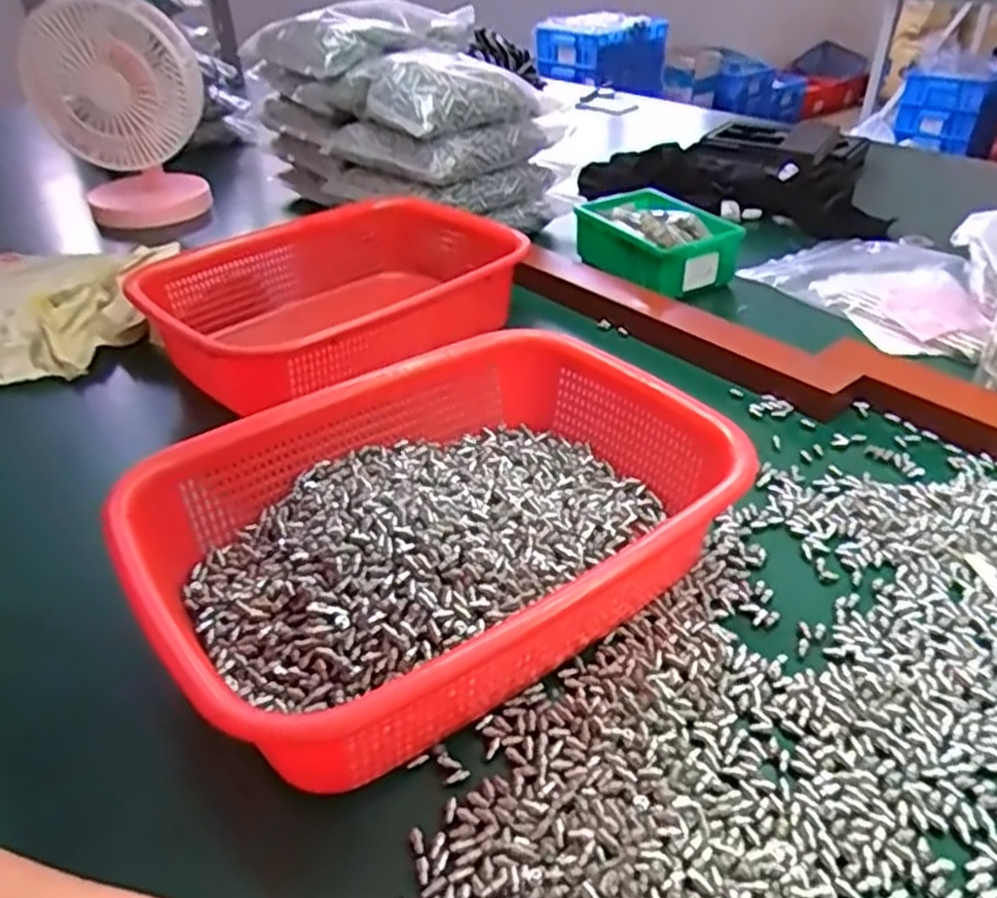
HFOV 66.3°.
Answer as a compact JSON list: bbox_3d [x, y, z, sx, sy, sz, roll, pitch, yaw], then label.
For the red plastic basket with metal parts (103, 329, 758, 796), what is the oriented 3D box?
[{"bbox_3d":[-0.026,0.040,0.395,0.281,0.076,0.208,-24,40,-27],"label":"red plastic basket with metal parts"}]

